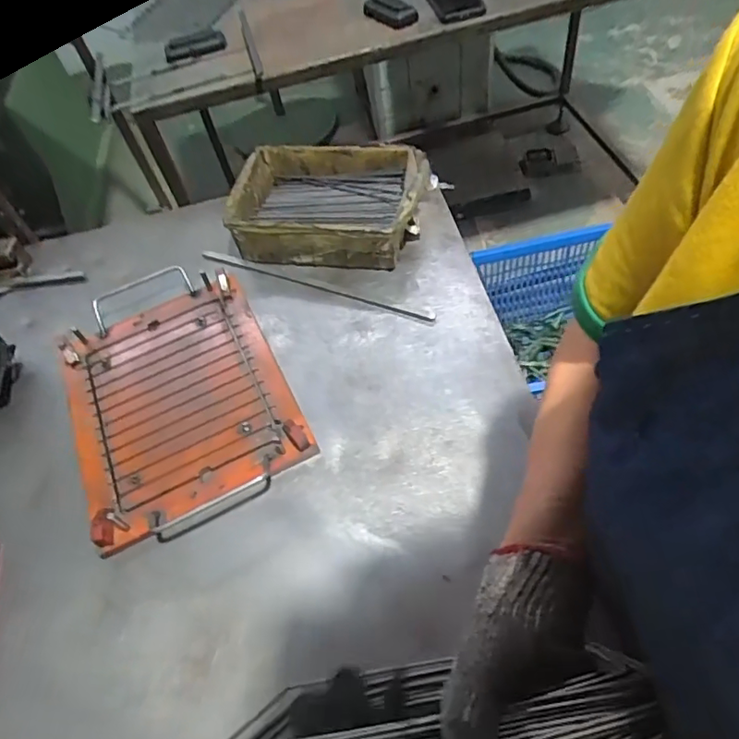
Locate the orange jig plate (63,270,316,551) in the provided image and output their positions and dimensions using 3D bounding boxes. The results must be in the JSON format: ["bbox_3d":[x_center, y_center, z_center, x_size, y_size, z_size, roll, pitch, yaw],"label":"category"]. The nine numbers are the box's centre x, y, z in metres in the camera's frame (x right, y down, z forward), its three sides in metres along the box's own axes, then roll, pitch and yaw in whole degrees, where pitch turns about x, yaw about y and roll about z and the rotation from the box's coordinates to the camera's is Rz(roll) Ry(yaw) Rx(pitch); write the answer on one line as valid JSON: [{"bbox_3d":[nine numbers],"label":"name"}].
[{"bbox_3d":[-0.236,0.020,0.681,0.244,0.027,0.344,-26,55,-8],"label":"orange jig plate"}]

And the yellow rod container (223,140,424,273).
[{"bbox_3d":[-0.058,-0.239,0.795,0.267,0.067,0.185,3,56,12],"label":"yellow rod container"}]

